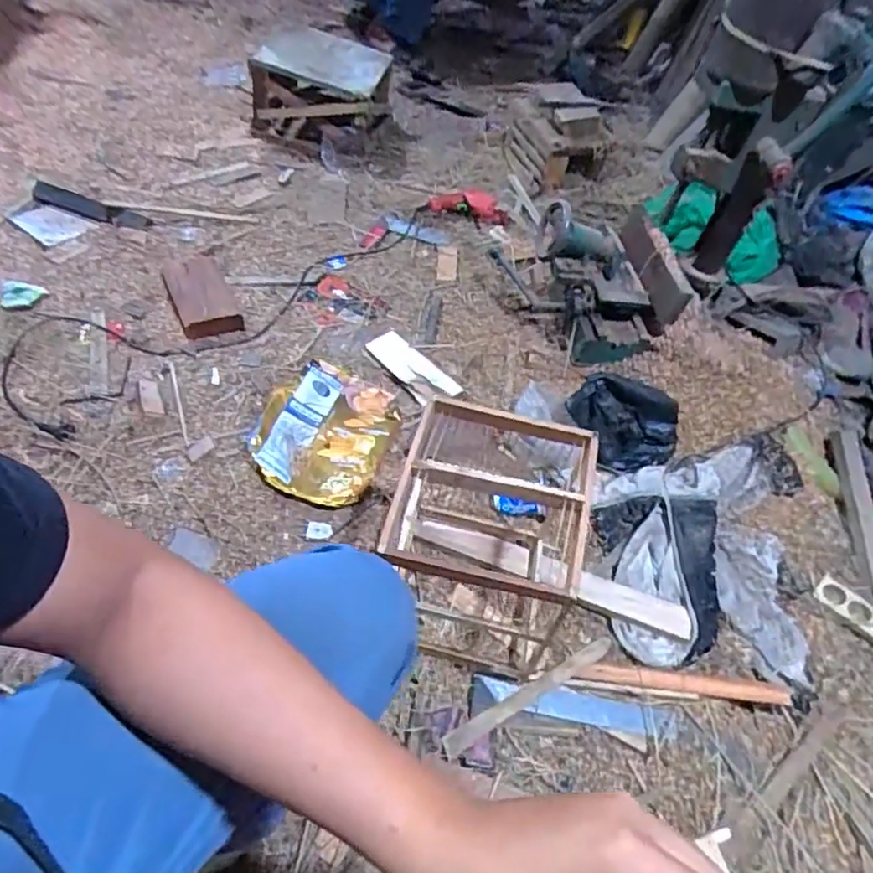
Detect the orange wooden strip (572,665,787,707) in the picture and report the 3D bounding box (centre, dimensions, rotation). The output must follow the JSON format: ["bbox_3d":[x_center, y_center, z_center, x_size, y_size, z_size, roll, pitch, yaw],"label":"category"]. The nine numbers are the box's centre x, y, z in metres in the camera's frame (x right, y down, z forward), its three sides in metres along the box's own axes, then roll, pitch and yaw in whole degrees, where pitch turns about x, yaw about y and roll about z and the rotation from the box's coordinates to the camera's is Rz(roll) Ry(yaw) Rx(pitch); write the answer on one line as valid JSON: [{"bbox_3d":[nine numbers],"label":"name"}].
[{"bbox_3d":[0.369,0.369,0.905,0.308,0.012,0.028,10,50,-4],"label":"orange wooden strip"}]

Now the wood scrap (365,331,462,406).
[{"bbox_3d":[-0.051,-0.139,1.221,0.083,0.022,0.209,-34,62,-28],"label":"wood scrap"}]

